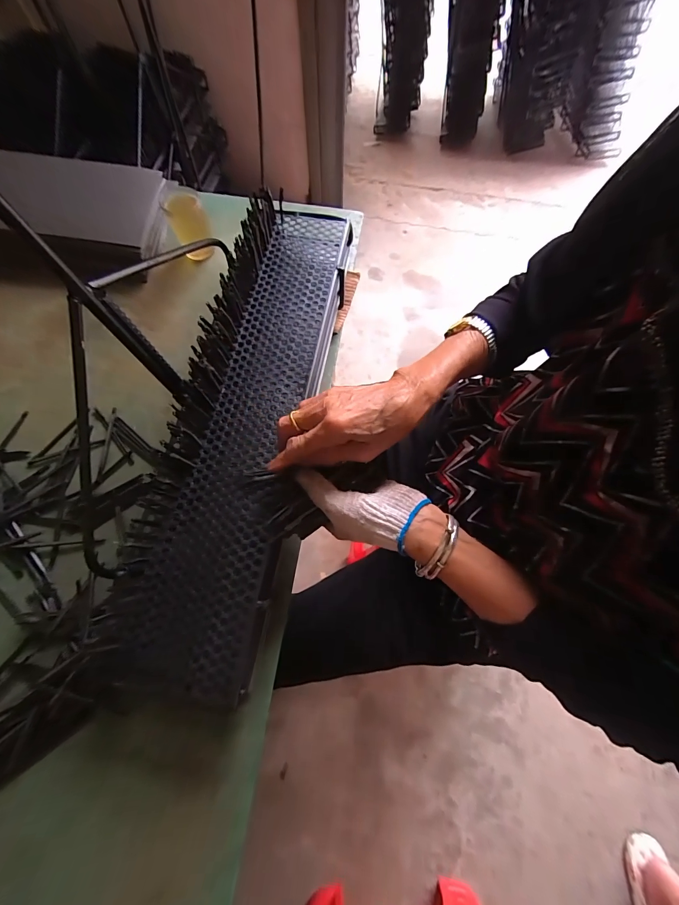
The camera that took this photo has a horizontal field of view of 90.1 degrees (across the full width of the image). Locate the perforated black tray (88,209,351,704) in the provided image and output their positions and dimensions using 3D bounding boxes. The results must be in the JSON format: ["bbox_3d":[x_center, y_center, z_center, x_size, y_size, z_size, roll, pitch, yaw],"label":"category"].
[{"bbox_3d":[-0.102,-0.048,0.401,0.139,0.022,0.590,12,74,3],"label":"perforated black tray"}]

